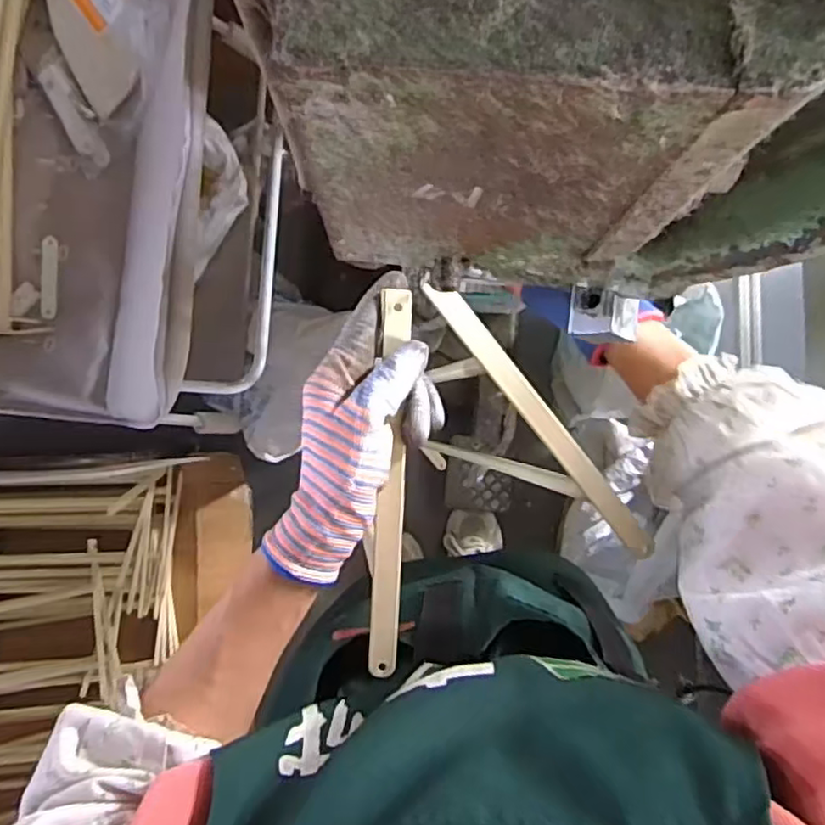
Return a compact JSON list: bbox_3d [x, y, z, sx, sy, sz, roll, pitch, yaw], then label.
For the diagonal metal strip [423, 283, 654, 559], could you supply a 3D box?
[{"bbox_3d":[0.080,0.006,0.416,0.017,0.009,0.210,-39,92,9],"label":"diagonal metal strip"}]

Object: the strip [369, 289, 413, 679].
[{"bbox_3d":[-0.013,0.045,0.410,0.017,0.006,0.231,3,92,-5],"label":"strip"}]

